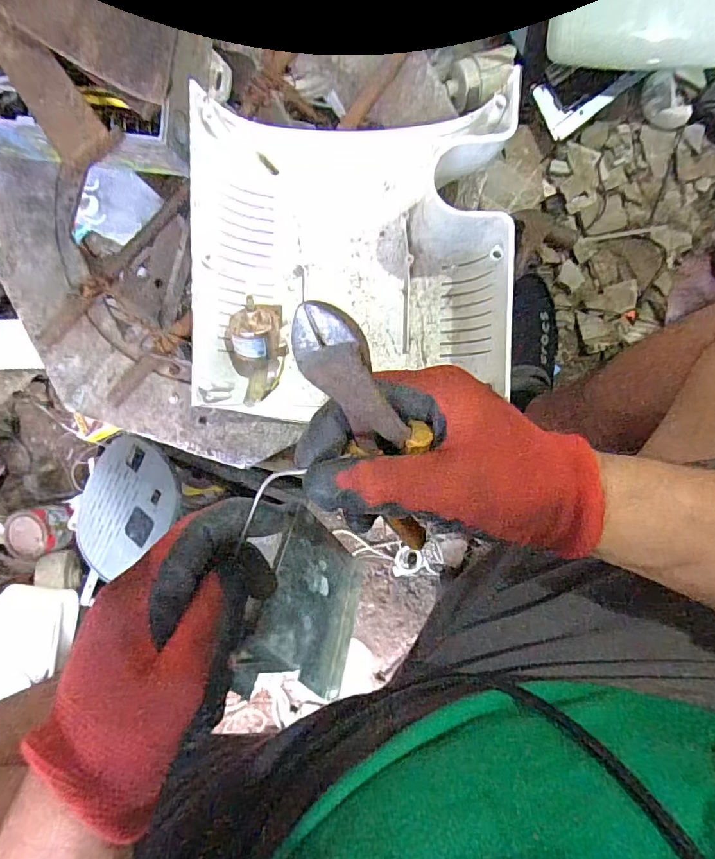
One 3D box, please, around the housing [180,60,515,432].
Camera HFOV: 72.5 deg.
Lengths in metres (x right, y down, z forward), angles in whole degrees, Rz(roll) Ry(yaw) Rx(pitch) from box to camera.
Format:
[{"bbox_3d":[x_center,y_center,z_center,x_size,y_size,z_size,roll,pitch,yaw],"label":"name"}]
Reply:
[{"bbox_3d":[-0.001,-0.120,0.350,0.207,0.074,0.220,0,90,8],"label":"housing"}]

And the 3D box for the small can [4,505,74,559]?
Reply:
[{"bbox_3d":[-0.481,0.155,0.742,0.082,0.055,0.068,-10,88,7],"label":"small can"}]

